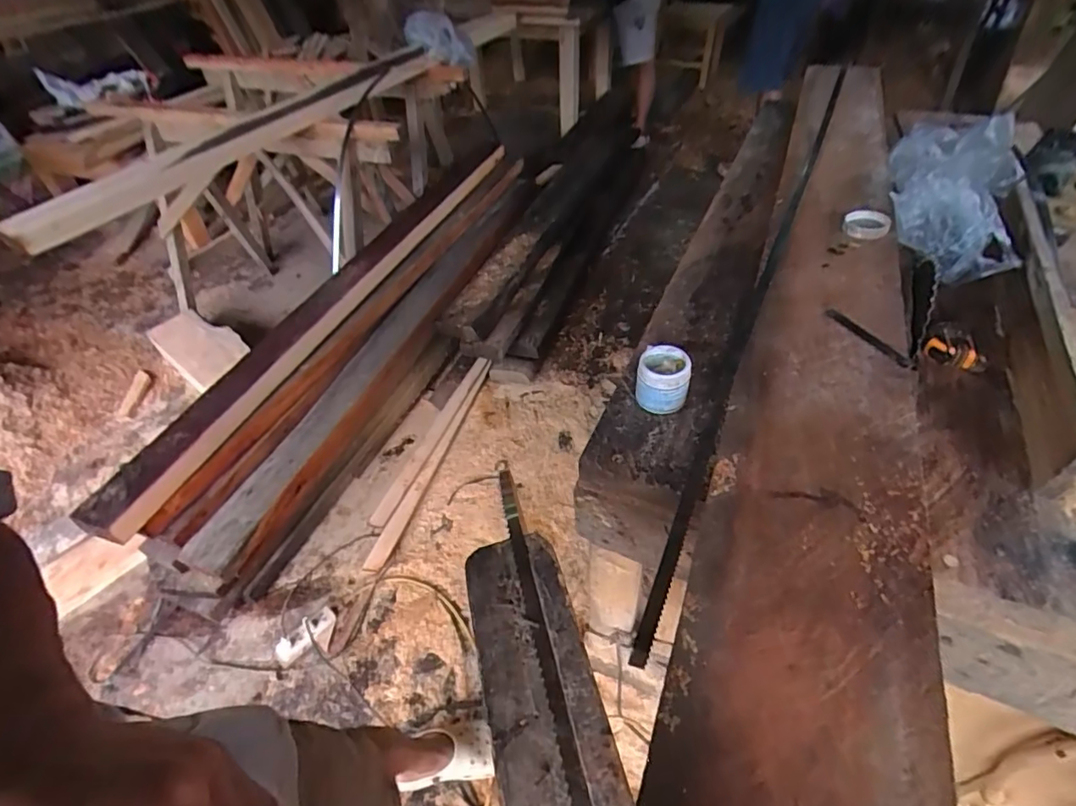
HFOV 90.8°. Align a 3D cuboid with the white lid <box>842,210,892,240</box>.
[{"bbox_3d":[0.565,-0.307,0.914,0.071,0.016,0.084,17,50,19],"label":"white lid"}]

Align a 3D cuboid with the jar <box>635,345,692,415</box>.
[{"bbox_3d":[0.173,-0.032,0.737,0.069,0.069,0.070,6,47,10],"label":"jar"}]

